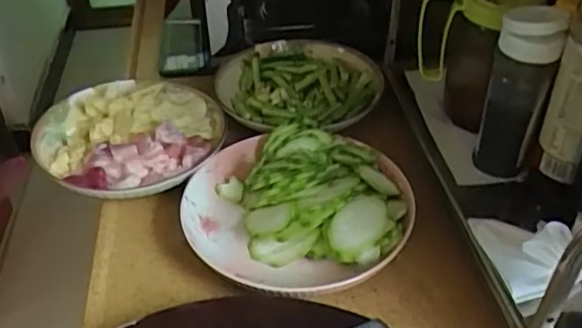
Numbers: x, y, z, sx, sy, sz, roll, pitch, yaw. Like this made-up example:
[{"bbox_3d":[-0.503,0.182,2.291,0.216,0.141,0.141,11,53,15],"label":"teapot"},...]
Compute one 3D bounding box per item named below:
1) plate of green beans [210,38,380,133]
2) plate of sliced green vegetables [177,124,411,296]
[{"bbox_3d":[0.003,-0.094,0.716,0.189,0.046,0.194,0,38,0],"label":"plate of green beans"},{"bbox_3d":[0.001,0.040,0.557,0.202,0.059,0.183,23,44,26],"label":"plate of sliced green vegetables"}]

